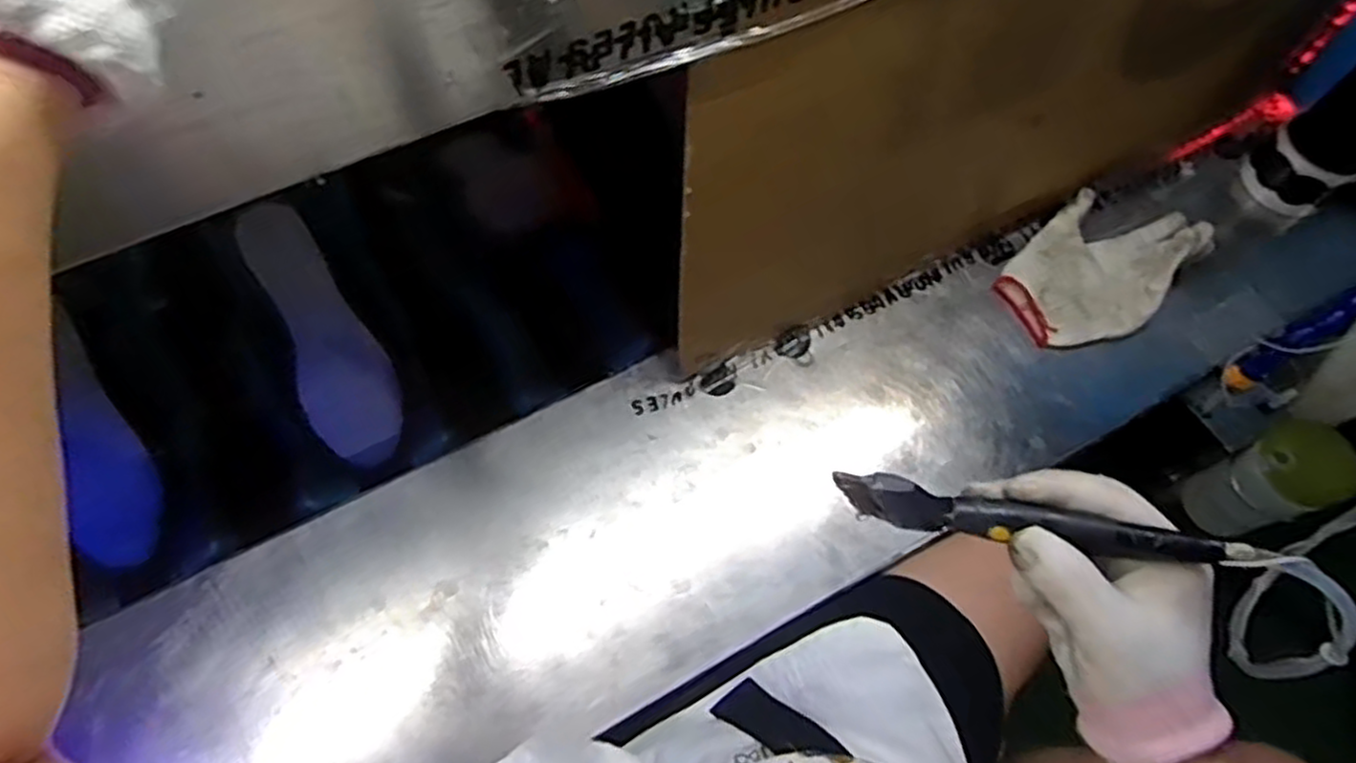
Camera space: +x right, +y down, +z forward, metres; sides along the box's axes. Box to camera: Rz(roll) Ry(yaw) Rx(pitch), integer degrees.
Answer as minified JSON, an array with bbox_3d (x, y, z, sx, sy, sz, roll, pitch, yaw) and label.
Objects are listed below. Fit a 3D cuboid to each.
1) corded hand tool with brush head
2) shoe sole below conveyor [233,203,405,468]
[{"bbox_3d":[0.145,0.059,0.319,0.154,0.021,0.014,7,64,13],"label":"corded hand tool with brush head"},{"bbox_3d":[-0.292,-0.037,0.635,0.070,0.020,0.218,-25,95,-13],"label":"shoe sole below conveyor"}]

